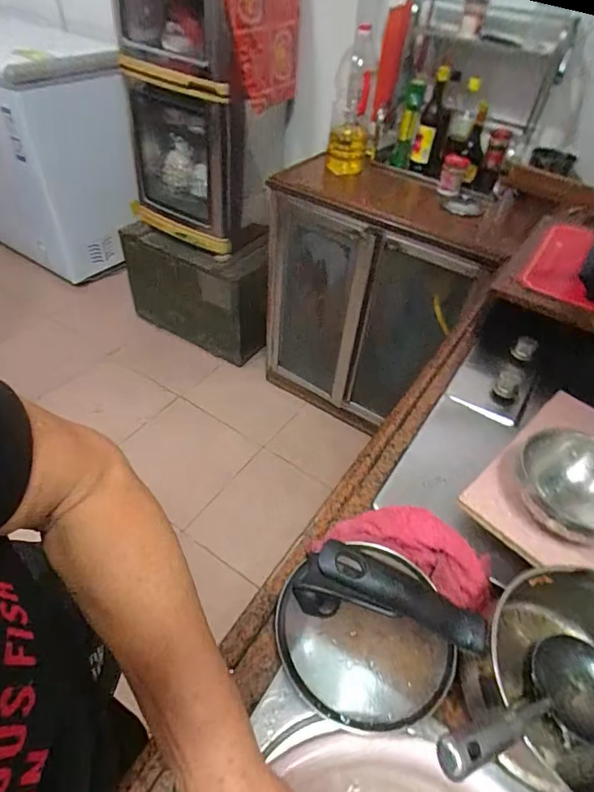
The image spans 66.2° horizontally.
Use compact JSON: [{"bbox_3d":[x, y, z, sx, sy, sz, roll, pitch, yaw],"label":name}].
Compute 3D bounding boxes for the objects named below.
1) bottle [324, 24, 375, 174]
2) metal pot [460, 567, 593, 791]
[{"bbox_3d":[0.166,-0.875,1.379,0.123,0.344,0.129,7,45,1],"label":"bottle"},{"bbox_3d":[0.247,0.250,0.411,0.175,0.105,0.150,-10,47,-15],"label":"metal pot"}]

